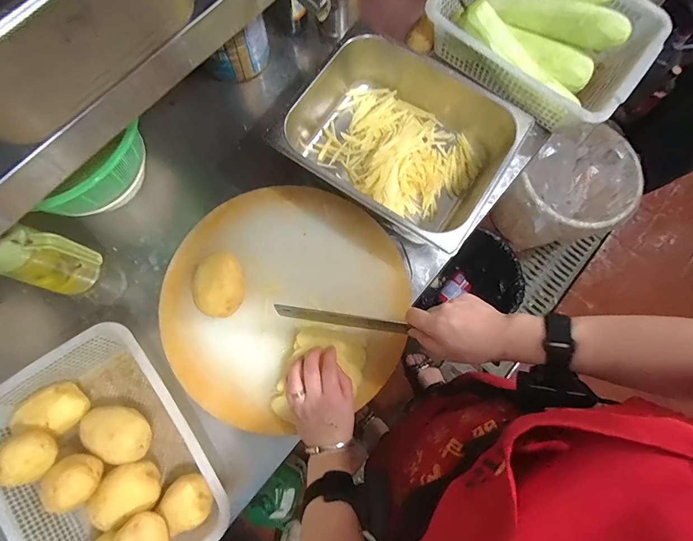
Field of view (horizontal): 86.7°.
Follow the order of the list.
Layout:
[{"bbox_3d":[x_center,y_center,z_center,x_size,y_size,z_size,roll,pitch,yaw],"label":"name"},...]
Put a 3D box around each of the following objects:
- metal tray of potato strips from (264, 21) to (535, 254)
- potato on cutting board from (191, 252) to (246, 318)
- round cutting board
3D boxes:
[{"bbox_3d":[0.077,-0.209,0.588,0.342,0.132,0.208,31,78,7],"label":"metal tray of potato strips"},{"bbox_3d":[-0.171,0.020,0.504,0.062,0.046,0.084,-5,76,-2],"label":"potato on cutting board"},{"bbox_3d":[-0.086,0.035,0.526,0.344,0.045,0.325,0,76,-1],"label":"round cutting board"}]

